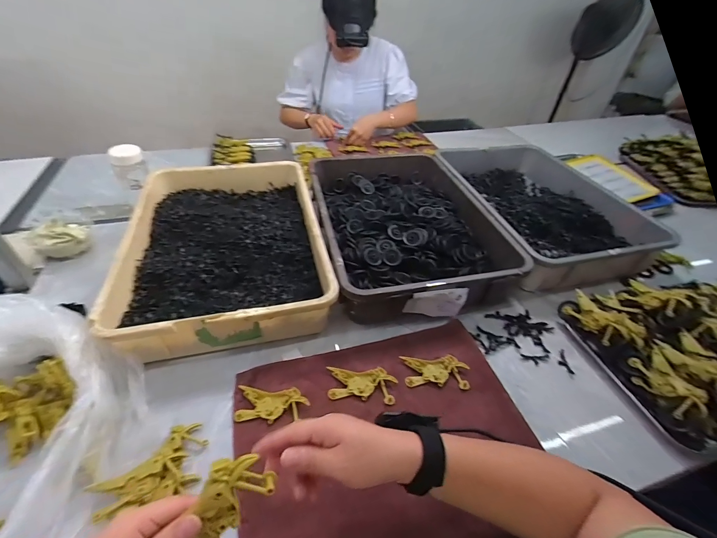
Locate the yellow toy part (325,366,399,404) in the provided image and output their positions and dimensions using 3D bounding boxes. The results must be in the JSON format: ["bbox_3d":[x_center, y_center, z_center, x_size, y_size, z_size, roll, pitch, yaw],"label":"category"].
[{"bbox_3d":[0.005,0.178,0.515,0.101,0.009,0.052,4,42,1],"label":"yellow toy part"}]

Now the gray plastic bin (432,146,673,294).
[{"bbox_3d":[0.450,-0.173,0.870,0.382,0.123,0.520,-6,43,-11],"label":"gray plastic bin"}]

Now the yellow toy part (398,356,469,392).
[{"bbox_3d":[0.122,0.164,0.537,0.103,0.008,0.055,1,42,-3],"label":"yellow toy part"}]

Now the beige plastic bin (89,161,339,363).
[{"bbox_3d":[-0.262,-0.066,0.691,0.351,0.106,0.512,-8,43,-12],"label":"beige plastic bin"}]

